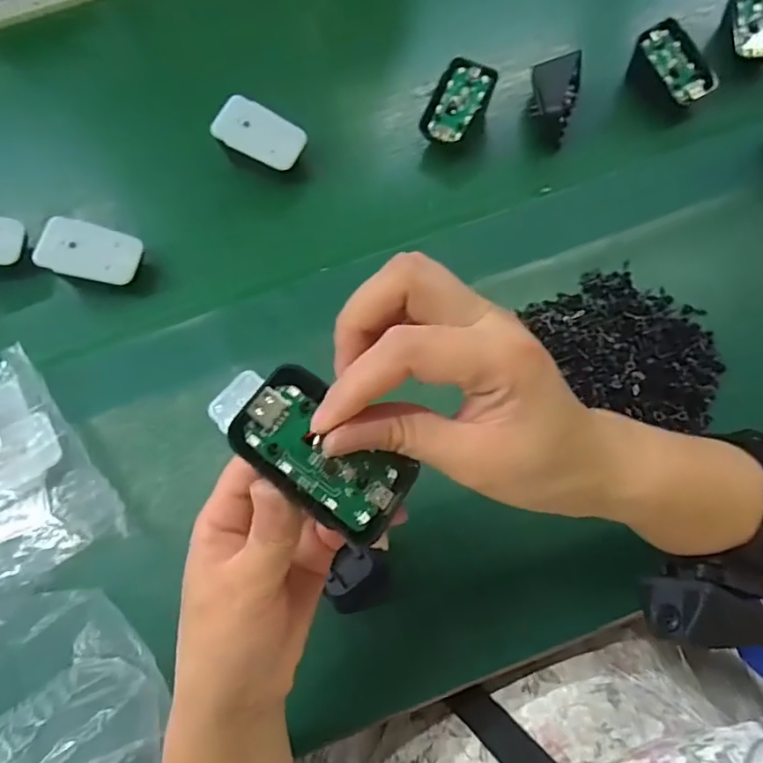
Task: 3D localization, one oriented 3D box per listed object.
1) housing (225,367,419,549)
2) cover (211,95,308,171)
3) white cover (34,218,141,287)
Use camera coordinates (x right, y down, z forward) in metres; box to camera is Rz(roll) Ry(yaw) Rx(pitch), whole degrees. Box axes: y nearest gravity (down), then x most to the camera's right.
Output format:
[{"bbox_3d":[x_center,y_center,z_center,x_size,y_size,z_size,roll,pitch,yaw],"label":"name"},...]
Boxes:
[{"bbox_3d":[-0.021,0.028,0.208,0.071,0.008,0.041,39,66,-7],"label":"housing"},{"bbox_3d":[-0.098,-0.201,0.434,0.069,0.004,0.046,23,75,-12],"label":"cover"},{"bbox_3d":[-0.221,-0.098,0.404,0.068,0.007,0.045,13,68,-14],"label":"white cover"}]

